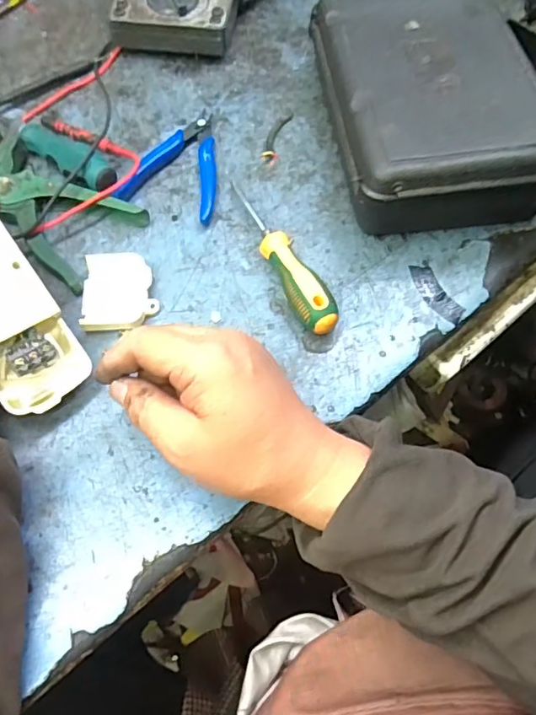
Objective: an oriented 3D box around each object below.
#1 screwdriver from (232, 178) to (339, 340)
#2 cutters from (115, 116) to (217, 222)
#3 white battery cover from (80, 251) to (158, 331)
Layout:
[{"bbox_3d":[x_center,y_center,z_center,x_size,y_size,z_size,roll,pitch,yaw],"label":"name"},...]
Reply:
[{"bbox_3d":[0.010,-0.080,0.405,0.027,0.029,0.154,-21,66,-11],"label":"screwdriver"},{"bbox_3d":[-0.066,-0.165,0.451,0.074,0.014,0.112,17,65,8],"label":"cutters"},{"bbox_3d":[-0.111,-0.049,0.397,0.052,0.013,0.062,-6,64,-3],"label":"white battery cover"}]

